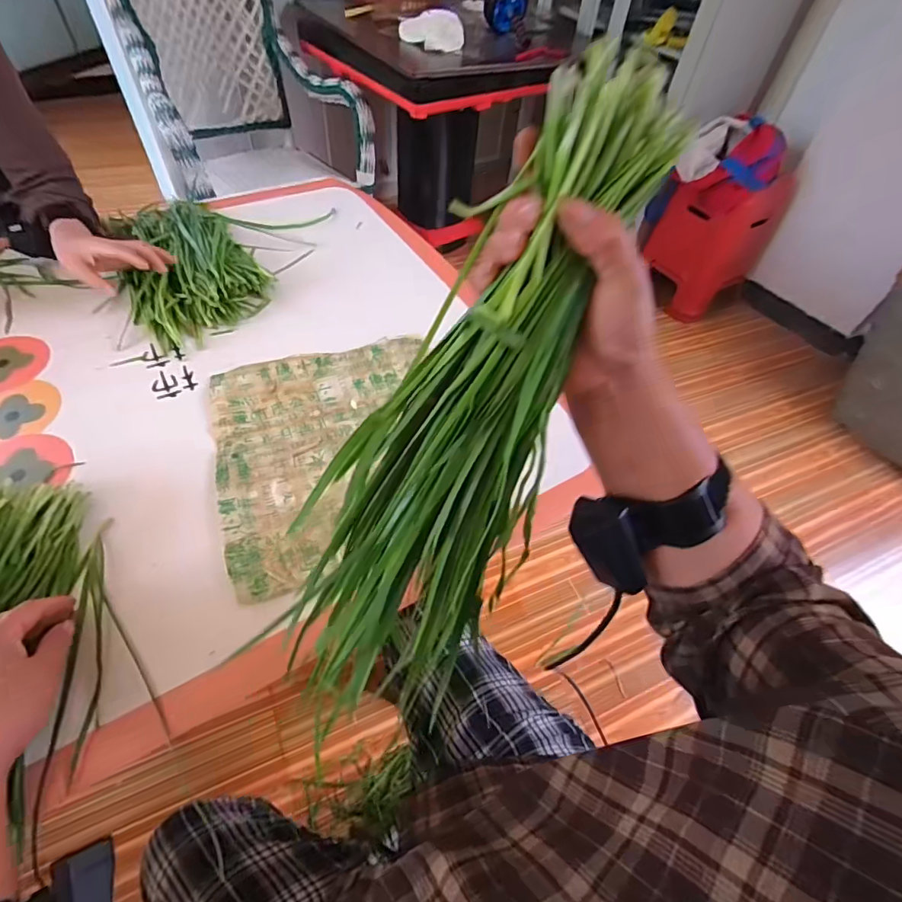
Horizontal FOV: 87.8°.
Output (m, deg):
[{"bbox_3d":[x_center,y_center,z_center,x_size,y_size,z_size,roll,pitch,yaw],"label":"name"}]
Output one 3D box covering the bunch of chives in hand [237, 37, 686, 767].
[{"bbox_3d":[0.009,-0.009,0.252,0.096,0.361,0.077,28,13,14],"label":"bunch of chives in hand"}]

